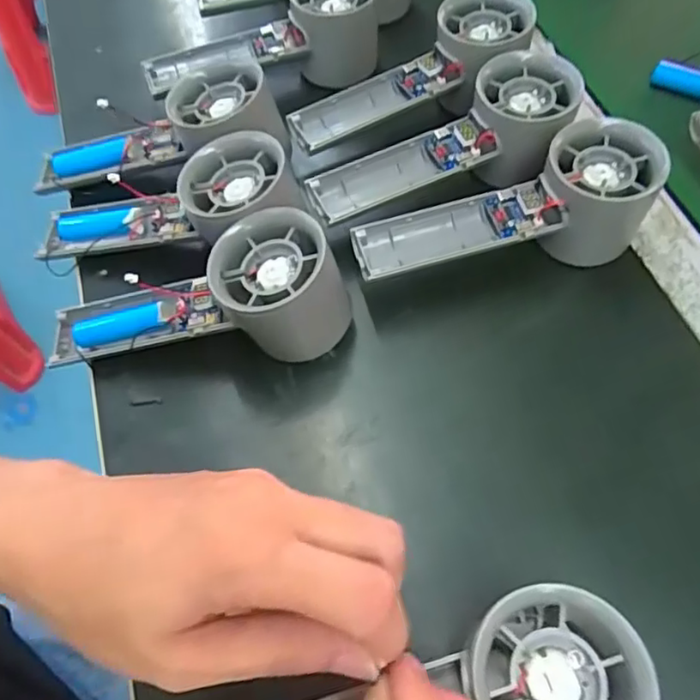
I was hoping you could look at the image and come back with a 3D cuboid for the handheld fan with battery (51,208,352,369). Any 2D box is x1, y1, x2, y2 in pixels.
[{"bbox_3d":[-0.078,-0.014,0.312,0.163,0.061,0.064,-14,54,17],"label":"handheld fan with battery"}]

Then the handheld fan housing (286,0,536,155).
[{"bbox_3d":[0.041,-0.166,0.381,0.164,0.044,0.063,-28,60,1],"label":"handheld fan housing"}]

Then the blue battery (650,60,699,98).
[{"bbox_3d":[0.229,-0.180,0.404,0.051,0.014,0.013,21,64,14],"label":"blue battery"}]

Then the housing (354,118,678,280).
[{"bbox_3d":[0.082,-0.069,0.328,0.160,0.059,0.050,-14,57,3],"label":"housing"}]

